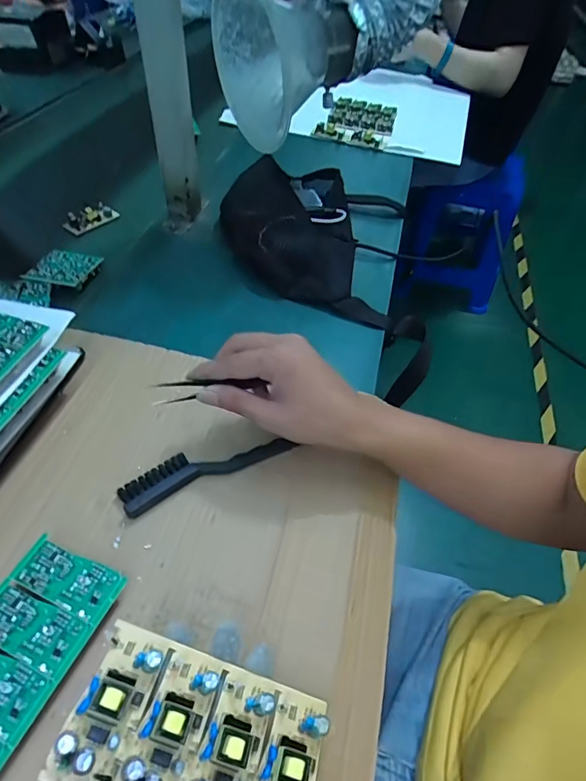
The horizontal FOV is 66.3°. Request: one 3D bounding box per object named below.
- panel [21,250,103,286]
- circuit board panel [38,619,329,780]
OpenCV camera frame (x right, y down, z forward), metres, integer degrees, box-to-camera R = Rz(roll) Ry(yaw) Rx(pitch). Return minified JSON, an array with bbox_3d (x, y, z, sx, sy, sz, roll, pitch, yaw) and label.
[{"bbox_3d":[-0.284,-0.153,0.554,0.067,0.006,0.071,12,45,8],"label":"panel"},{"bbox_3d":[-0.047,0.182,0.238,0.132,0.017,0.071,25,44,-5],"label":"circuit board panel"}]

